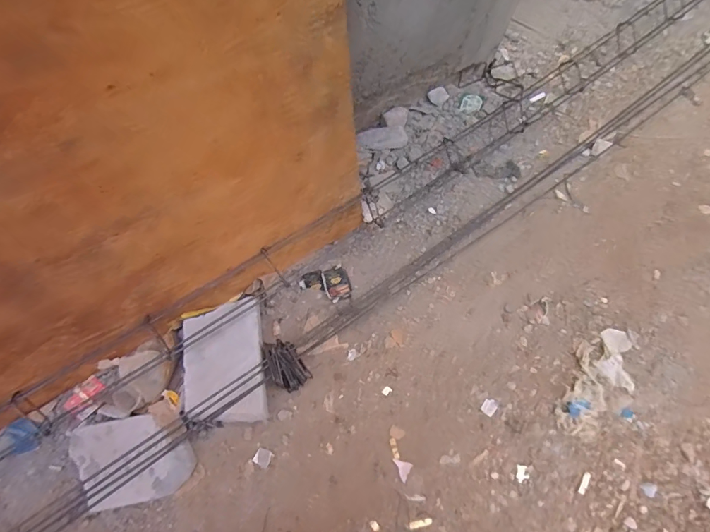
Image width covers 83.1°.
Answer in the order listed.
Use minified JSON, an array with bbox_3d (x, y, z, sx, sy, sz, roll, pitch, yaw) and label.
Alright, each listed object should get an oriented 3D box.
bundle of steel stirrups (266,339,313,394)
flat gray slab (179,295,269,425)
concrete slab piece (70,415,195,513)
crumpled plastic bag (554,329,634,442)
[{"bbox_3d":[-0.185,0.275,1.091,0.089,0.102,0.123,-30,76,-12],"label":"bundle of steel stirrups"},{"bbox_3d":[-0.352,0.264,1.082,0.216,0.075,0.330,-9,73,-6],"label":"flat gray slab"},{"bbox_3d":[-0.552,0.481,0.997,0.274,0.070,0.193,-9,73,-6],"label":"concrete slab piece"},{"bbox_3d":[0.700,0.336,1.148,0.169,0.018,0.335,25,72,9],"label":"crumpled plastic bag"}]

